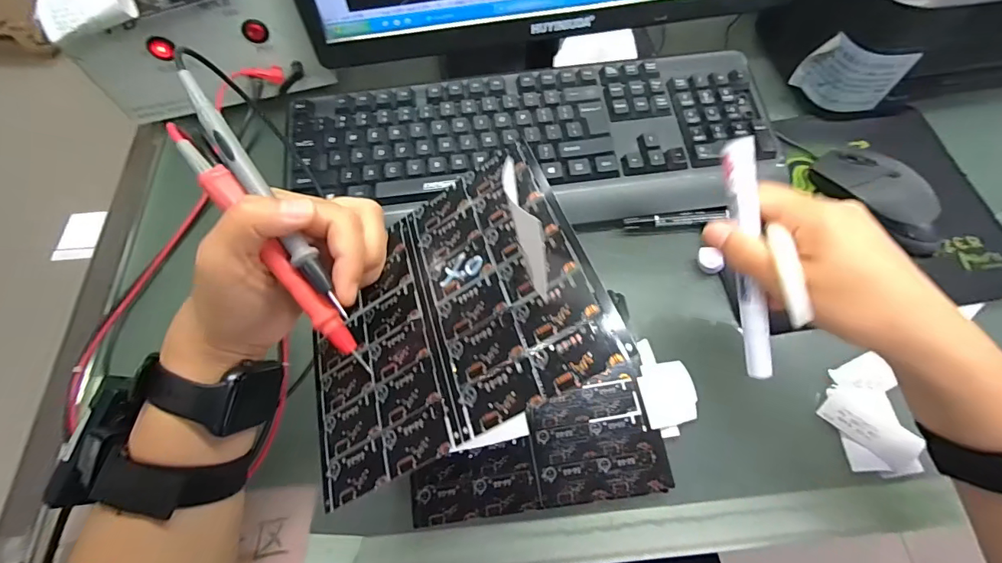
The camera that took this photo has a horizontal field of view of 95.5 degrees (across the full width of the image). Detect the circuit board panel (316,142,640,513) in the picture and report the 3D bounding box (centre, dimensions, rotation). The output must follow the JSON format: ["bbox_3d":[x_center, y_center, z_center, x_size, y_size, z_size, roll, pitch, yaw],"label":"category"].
[{"bbox_3d":[-0.034,0.015,0.236,0.163,0.004,0.139,-30,55,16],"label":"circuit board panel"}]

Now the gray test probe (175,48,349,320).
[{"bbox_3d":[-0.121,-0.047,0.225,0.012,0.008,0.152,-34,90,-14],"label":"gray test probe"}]

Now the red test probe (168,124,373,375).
[{"bbox_3d":[-0.114,-0.015,0.228,0.014,0.011,0.148,-38,94,-16],"label":"red test probe"}]

